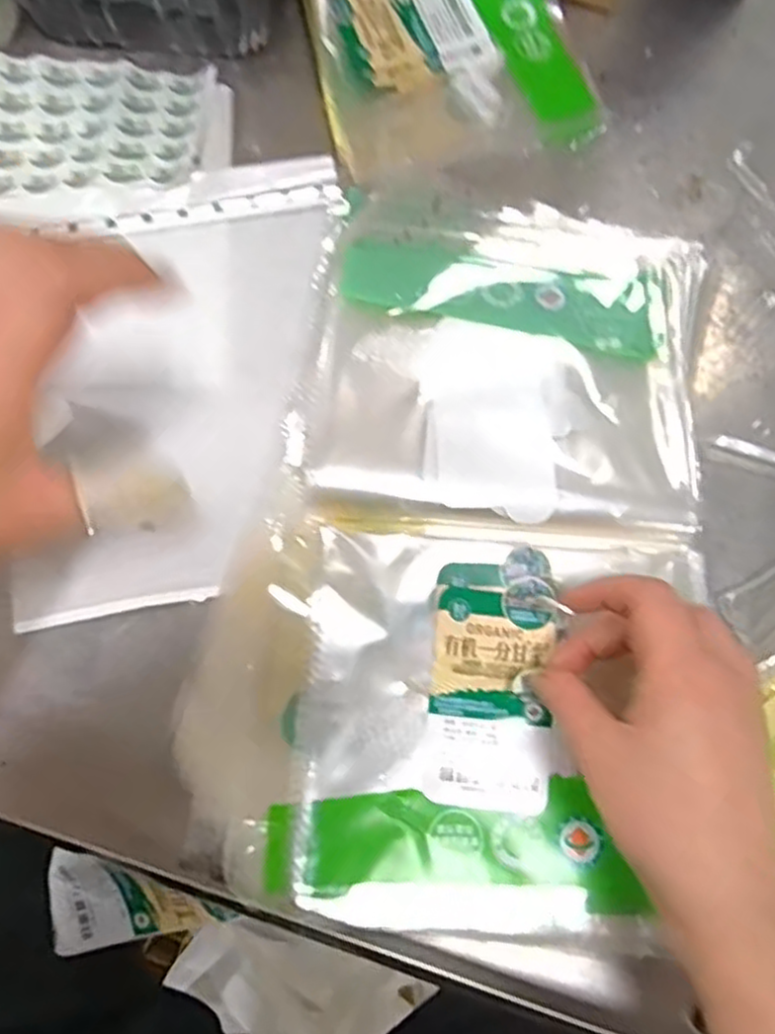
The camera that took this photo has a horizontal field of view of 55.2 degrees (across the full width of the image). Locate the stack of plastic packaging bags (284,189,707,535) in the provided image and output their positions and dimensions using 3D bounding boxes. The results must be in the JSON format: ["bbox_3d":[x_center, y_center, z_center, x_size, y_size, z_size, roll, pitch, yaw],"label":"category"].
[{"bbox_3d":[0.069,-0.096,0.415,0.219,0.020,0.213,7,70,0],"label":"stack of plastic packaging bags"}]

